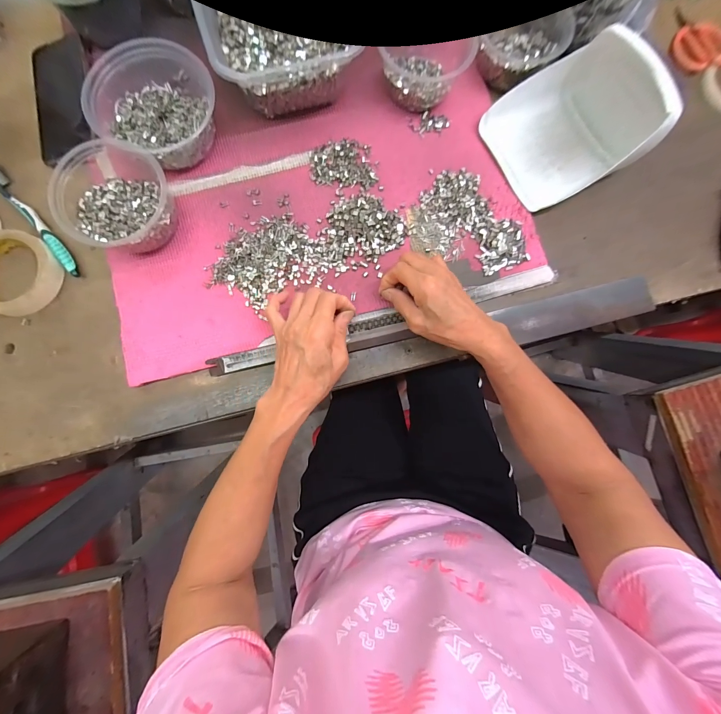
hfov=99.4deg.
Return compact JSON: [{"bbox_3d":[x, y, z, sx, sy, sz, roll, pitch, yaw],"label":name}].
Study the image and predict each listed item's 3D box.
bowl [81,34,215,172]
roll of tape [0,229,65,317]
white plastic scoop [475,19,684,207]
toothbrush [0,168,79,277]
[{"bbox_3d":[-0.238,-0.288,0.357,0.137,0.066,0.124,-25,84,-5],"label":"bowl"},{"bbox_3d":[-0.413,-0.099,0.361,0.095,0.021,0.096,0,83,-2],"label":"roll of tape"},{"bbox_3d":[0.264,-0.292,0.376,0.173,0.072,0.153,-30,85,-5],"label":"white plastic scoop"},{"bbox_3d":[-0.403,-0.168,0.371,0.020,0.015,0.182,-41,86,-7],"label":"toothbrush"}]

